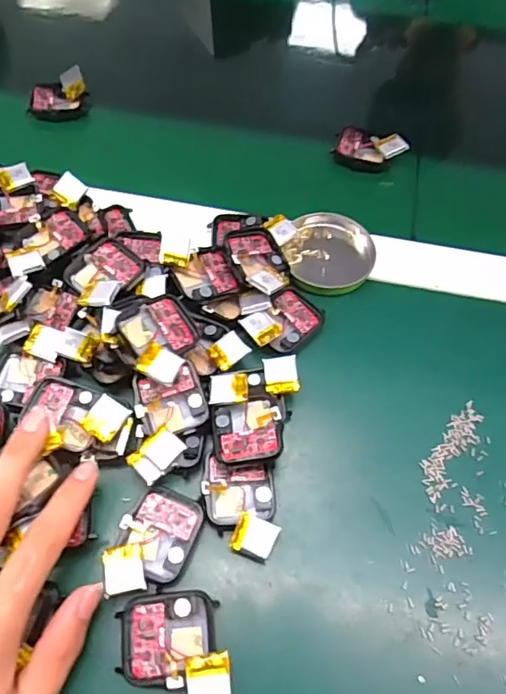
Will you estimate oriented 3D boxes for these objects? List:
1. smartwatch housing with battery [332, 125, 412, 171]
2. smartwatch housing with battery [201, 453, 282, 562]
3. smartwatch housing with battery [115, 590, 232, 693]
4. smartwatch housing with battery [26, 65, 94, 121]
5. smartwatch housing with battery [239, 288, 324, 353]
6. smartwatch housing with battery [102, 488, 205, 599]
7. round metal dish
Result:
[{"bbox_3d":[0.095,-0.161,0.426,0.054,0.023,0.029,17,62,7],"label":"smartwatch housing with battery"},{"bbox_3d":[-0.006,0.086,0.280,0.037,0.016,0.052,-6,61,-6],"label":"smartwatch housing with battery"},{"bbox_3d":[-0.036,0.143,0.247,0.049,0.015,0.048,-4,61,-5],"label":"smartwatch housing with battery"},{"bbox_3d":[-0.162,-0.210,0.436,0.046,0.020,0.043,-1,61,-3],"label":"smartwatch housing with battery"},{"bbox_3d":[0.020,-0.015,0.332,0.034,0.018,0.049,42,67,19],"label":"smartwatch housing with battery"},{"bbox_3d":[-0.051,0.101,0.268,0.038,0.016,0.055,21,62,9],"label":"smartwatch housing with battery"},{"bbox_3d":[0.054,-0.067,0.365,0.061,0.007,0.068,-11,62,-8],"label":"round metal dish"}]

